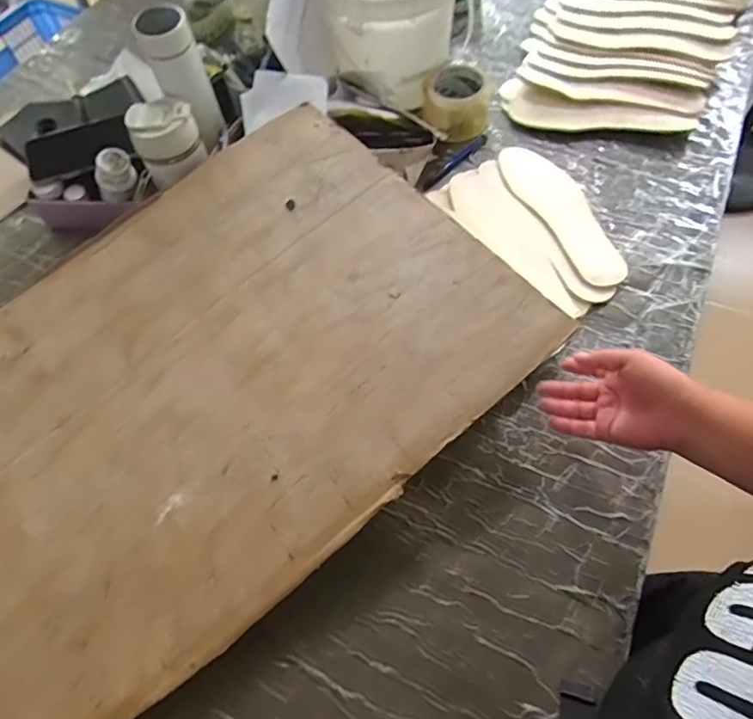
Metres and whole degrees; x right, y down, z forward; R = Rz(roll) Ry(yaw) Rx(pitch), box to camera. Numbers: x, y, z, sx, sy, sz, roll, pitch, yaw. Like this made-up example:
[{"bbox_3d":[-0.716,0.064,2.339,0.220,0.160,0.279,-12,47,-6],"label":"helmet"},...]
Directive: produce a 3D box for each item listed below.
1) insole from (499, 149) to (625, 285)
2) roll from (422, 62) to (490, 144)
[{"bbox_3d":[0.265,-0.214,0.758,0.094,0.006,0.270,-22,63,-9],"label":"insole"},{"bbox_3d":[0.124,-0.404,0.835,0.100,0.068,0.110,-1,62,2],"label":"roll"}]

